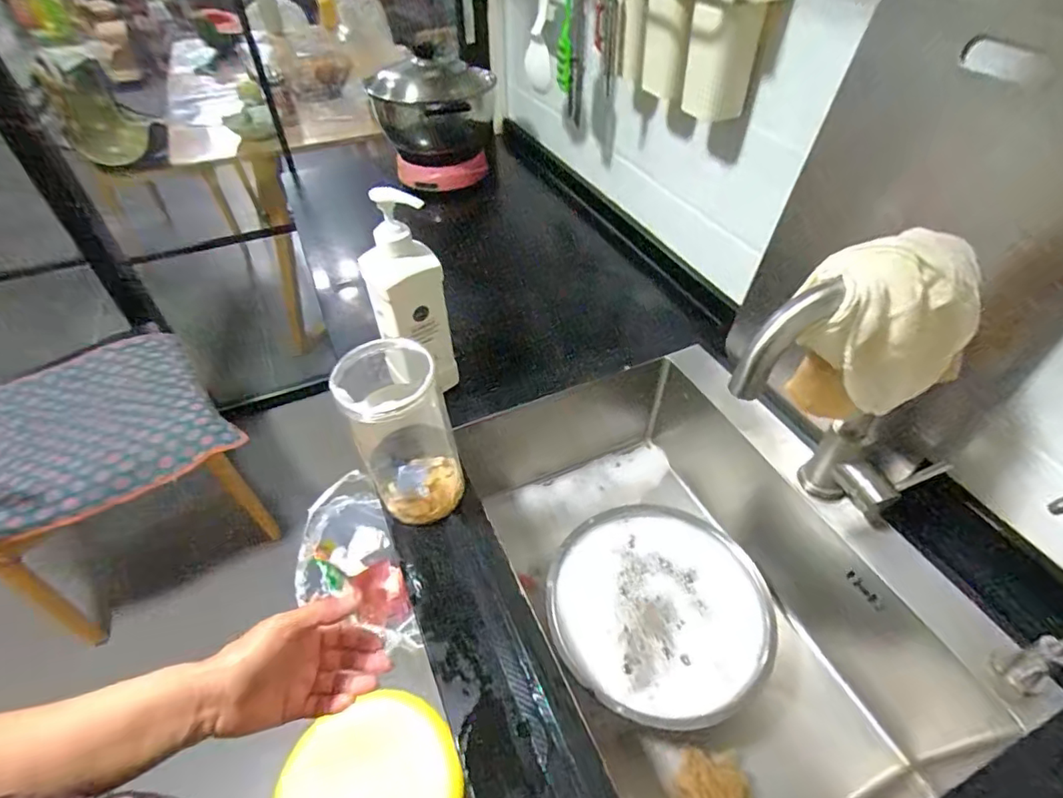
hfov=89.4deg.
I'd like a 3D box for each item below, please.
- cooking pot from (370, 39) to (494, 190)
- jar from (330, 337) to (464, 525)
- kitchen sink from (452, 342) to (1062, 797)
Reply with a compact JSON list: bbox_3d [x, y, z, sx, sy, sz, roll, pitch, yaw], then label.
[{"bbox_3d":[-0.205,-0.603,1.165,0.235,0.220,0.259,-6,47,-5],"label":"cooking pot"},{"bbox_3d":[-0.136,0.040,0.578,0.098,0.194,0.099,0,46,0],"label":"jar"},{"bbox_3d":[0.228,0.202,0.711,0.436,0.179,0.587,-17,49,-15],"label":"kitchen sink"}]

